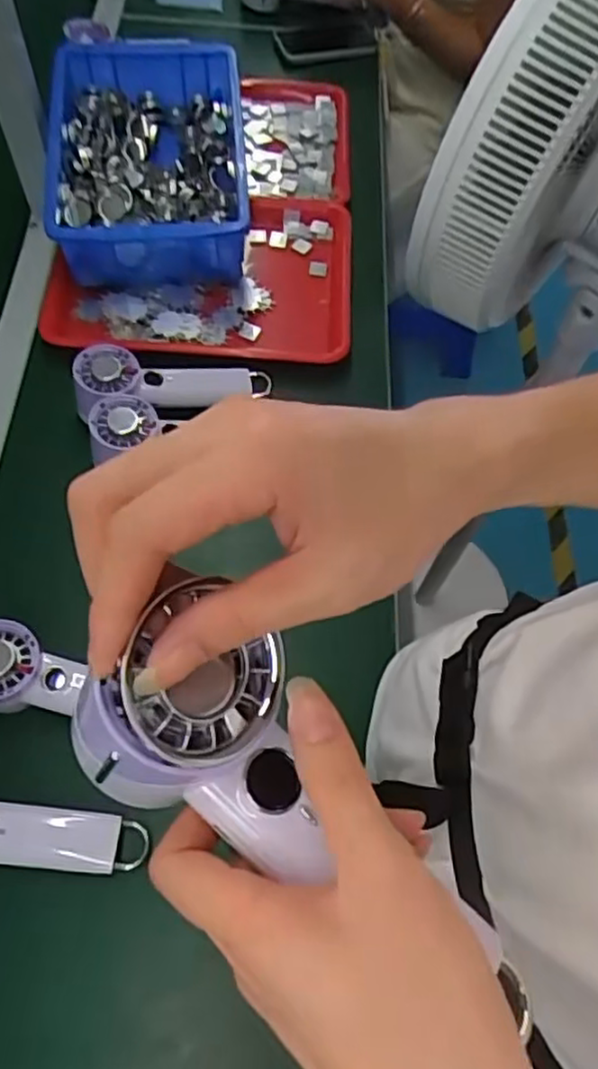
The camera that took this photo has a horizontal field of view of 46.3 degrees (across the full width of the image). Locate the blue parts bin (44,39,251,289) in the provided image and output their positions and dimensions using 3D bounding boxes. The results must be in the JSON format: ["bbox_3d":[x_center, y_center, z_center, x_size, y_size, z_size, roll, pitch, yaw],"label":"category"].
[{"bbox_3d":[-0.169,-0.426,0.796,0.205,0.104,0.290,-6,65,-5],"label":"blue parts bin"}]

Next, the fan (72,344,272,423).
[{"bbox_3d":[-0.131,-0.144,0.717,0.195,0.065,0.061,-5,63,-28],"label":"fan"}]

